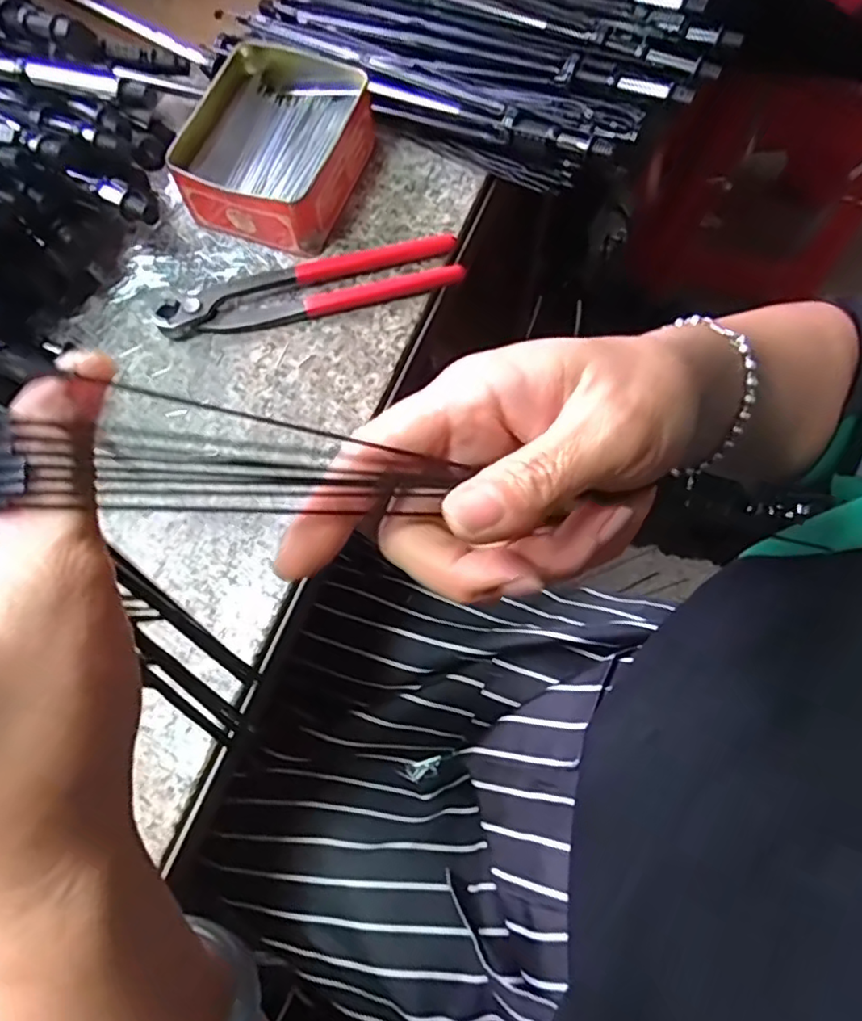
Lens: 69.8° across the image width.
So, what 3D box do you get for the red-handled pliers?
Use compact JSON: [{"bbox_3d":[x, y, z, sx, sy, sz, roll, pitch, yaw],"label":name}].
[{"bbox_3d":[-0.078,-0.144,0.400,0.192,0.015,0.037,-13,72,-4],"label":"red-handled pliers"}]

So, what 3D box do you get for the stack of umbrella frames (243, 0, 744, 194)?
[{"bbox_3d":[0.026,-0.338,0.434,0.337,0.050,0.172,28,74,10],"label":"stack of umbrella frames"}]

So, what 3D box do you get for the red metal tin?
[{"bbox_3d":[-0.103,-0.242,0.414,0.110,0.049,0.126,22,73,8],"label":"red metal tin"}]

